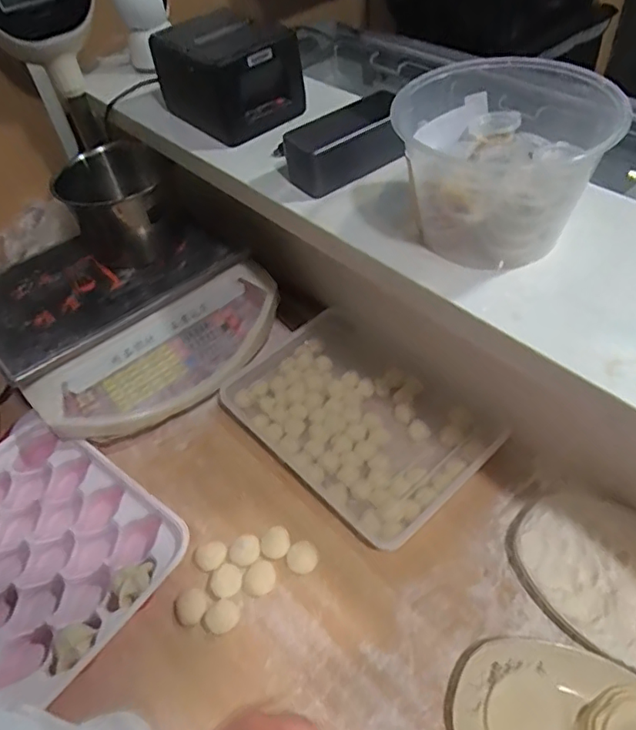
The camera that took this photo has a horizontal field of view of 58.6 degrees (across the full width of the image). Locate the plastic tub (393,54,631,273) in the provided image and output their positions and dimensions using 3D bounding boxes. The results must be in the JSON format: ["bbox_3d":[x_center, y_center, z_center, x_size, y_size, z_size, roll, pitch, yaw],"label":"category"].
[{"bbox_3d":[0.147,-0.174,0.471,0.154,0.111,0.156,-3,50,4],"label":"plastic tub"}]

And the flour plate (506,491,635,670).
[{"bbox_3d":[0.275,0.196,0.513,0.195,0.046,0.131,24,57,24],"label":"flour plate"}]

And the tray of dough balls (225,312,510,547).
[{"bbox_3d":[0.046,0.061,0.670,0.199,0.034,0.288,-37,56,-22],"label":"tray of dough balls"}]

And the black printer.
[{"bbox_3d":[-0.107,-0.336,0.644,0.116,0.094,0.148,-33,53,-21],"label":"black printer"}]

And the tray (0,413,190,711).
[{"bbox_3d":[-0.294,0.192,0.595,0.278,0.038,0.223,30,59,27],"label":"tray"}]

